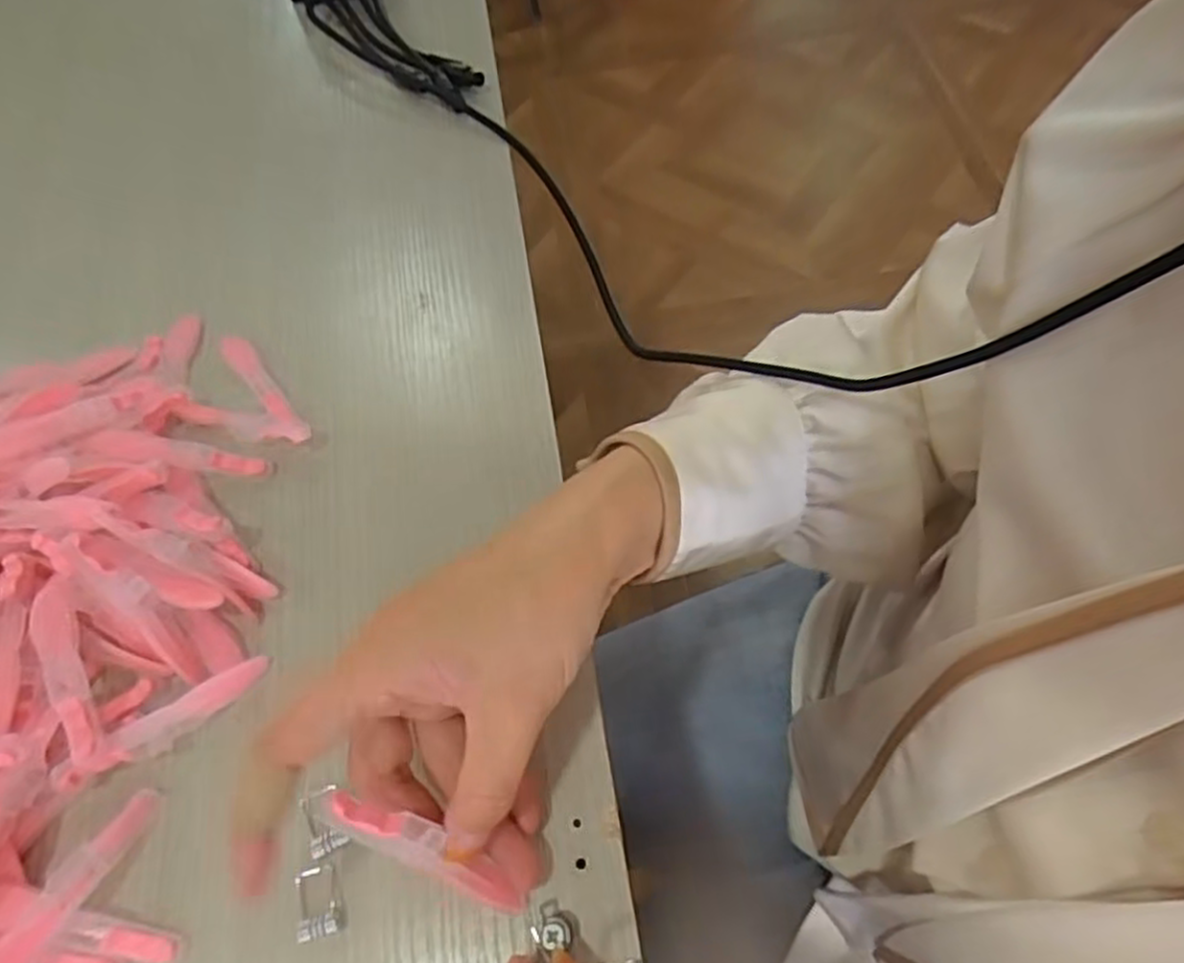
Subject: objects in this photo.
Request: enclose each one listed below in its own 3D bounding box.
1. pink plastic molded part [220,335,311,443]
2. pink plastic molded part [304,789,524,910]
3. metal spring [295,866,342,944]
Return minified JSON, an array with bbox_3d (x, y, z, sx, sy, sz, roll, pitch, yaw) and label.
[{"bbox_3d":[-0.160,-0.046,0.373,0.013,0.011,0.083,-37,66,-17],"label":"pink plastic molded part"},{"bbox_3d":[-0.054,0.117,0.243,0.076,0.009,0.013,37,63,-19],"label":"pink plastic molded part"},{"bbox_3d":[-0.097,0.149,0.268,0.014,0.007,0.023,-16,62,-7],"label":"metal spring"}]

